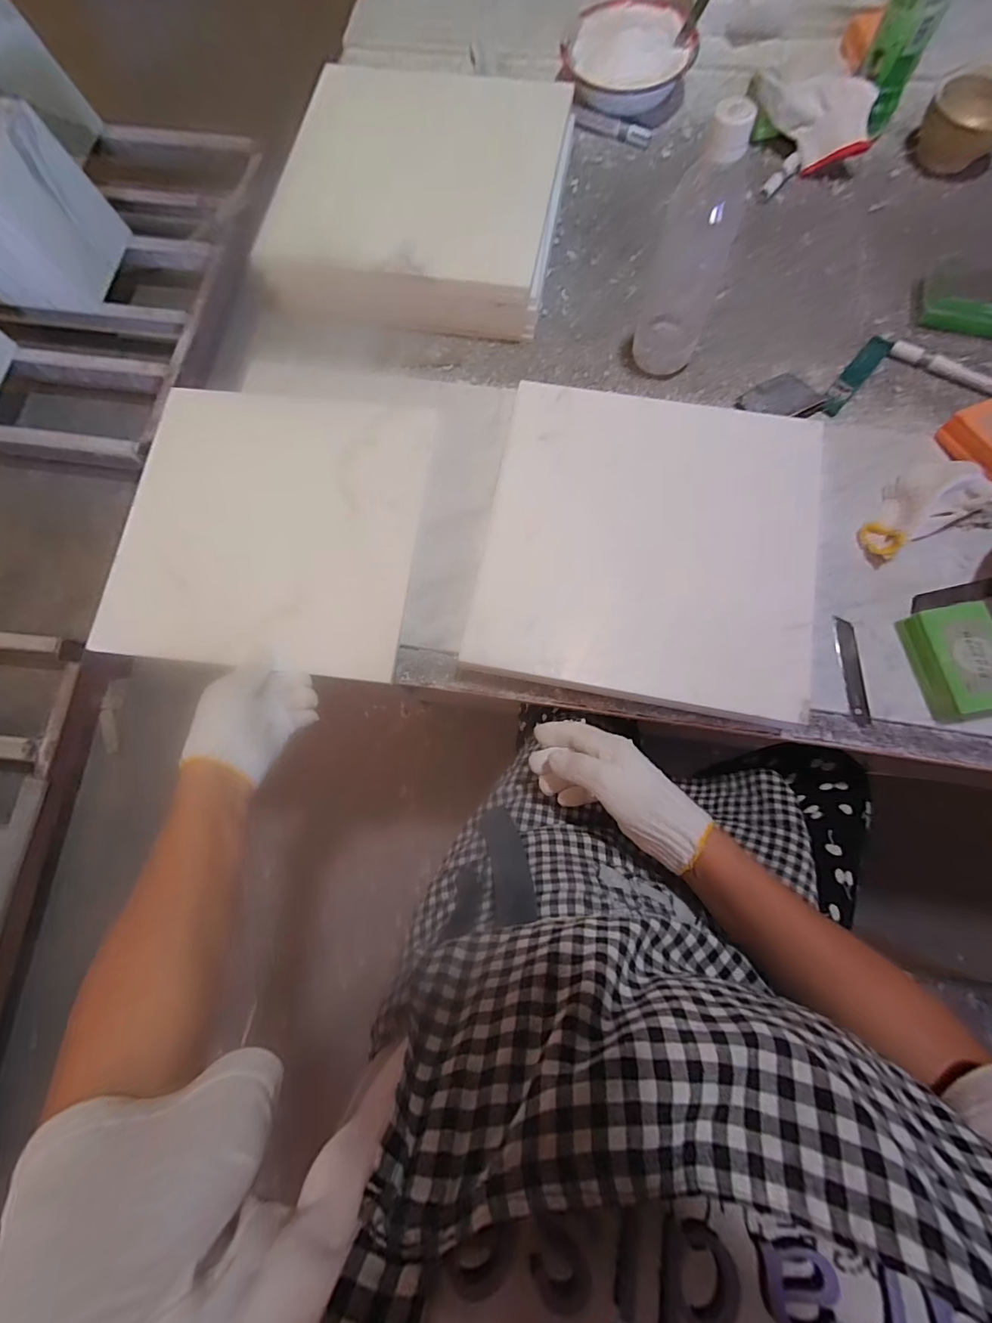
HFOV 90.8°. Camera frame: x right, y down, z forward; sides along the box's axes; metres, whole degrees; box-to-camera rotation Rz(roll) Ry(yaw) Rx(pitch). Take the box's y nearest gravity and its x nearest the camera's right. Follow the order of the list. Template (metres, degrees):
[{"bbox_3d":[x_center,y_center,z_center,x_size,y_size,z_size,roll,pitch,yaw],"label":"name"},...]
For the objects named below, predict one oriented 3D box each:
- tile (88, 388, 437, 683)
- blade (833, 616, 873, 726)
[{"bbox_3d":[-0.223,-0.137,0.492,0.290,0.018,0.287,7,76,3],"label":"tile"},{"bbox_3d":[0.333,0.008,0.457,0.017,0.006,0.100,-7,78,14],"label":"blade"}]

